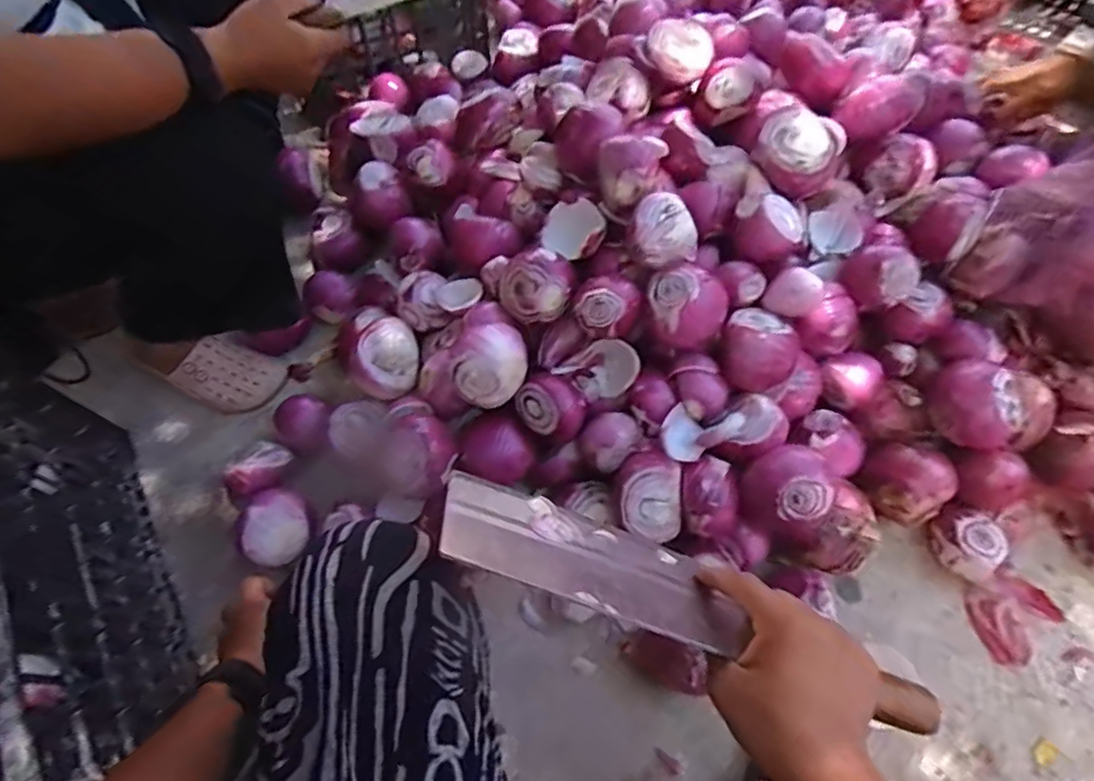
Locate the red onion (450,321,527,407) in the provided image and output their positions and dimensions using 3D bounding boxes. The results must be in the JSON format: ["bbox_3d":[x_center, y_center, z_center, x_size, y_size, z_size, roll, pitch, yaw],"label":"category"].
[{"bbox_3d":[-0.063,-0.023,0.683,0.085,0.091,0.069,-12,65,-5],"label":"red onion"}]

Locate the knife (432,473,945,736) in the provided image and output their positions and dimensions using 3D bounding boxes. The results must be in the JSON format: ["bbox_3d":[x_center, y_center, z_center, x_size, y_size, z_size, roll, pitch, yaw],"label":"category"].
[{"bbox_3d":[0.086,0.128,0.371,0.317,0.027,0.084,25,21,-12],"label":"knife"}]

